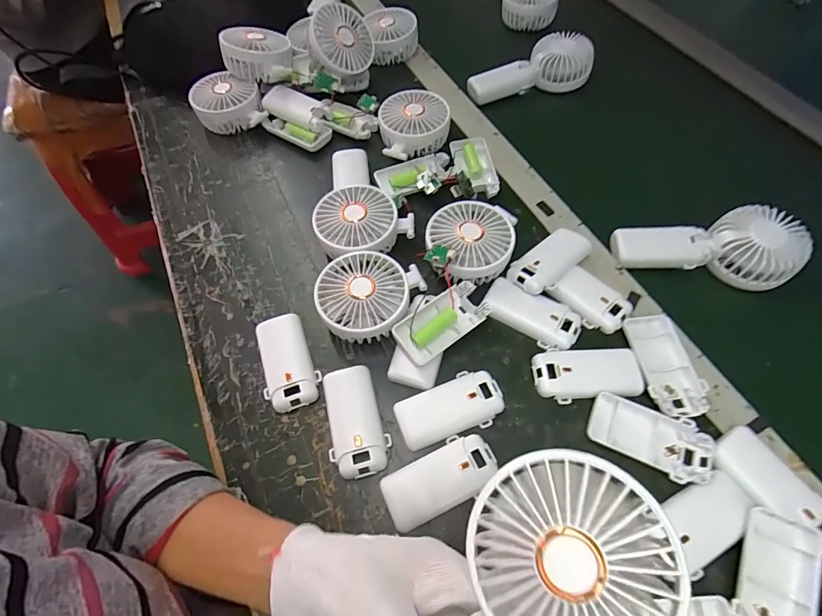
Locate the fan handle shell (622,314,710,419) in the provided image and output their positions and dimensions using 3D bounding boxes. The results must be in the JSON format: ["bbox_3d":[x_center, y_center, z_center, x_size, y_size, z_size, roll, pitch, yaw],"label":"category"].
[{"bbox_3d":[0.229,0.050,0.371,0.049,0.009,0.095,-6,60,-3],"label":"fan handle shell"}]

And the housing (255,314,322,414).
[{"bbox_3d":[-0.117,0.049,0.382,0.047,0.017,0.092,-20,62,-11],"label":"housing"}]

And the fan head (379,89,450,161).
[{"bbox_3d":[0.004,-0.226,0.506,0.085,0.037,0.092,-6,60,-3],"label":"fan head"}]

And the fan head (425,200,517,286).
[{"bbox_3d":[0.060,-0.068,0.413,0.085,0.028,0.090,0,60,0],"label":"fan head"}]

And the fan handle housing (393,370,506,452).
[{"bbox_3d":[0.035,0.088,0.359,0.093,0.014,0.047,-20,62,-11],"label":"fan handle housing"}]

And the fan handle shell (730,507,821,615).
[{"bbox_3d":[0.257,0.196,0.286,0.050,0.018,0.091,26,63,15],"label":"fan handle shell"}]

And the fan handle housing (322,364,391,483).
[{"bbox_3d":[-0.050,0.098,0.359,0.048,0.015,0.092,-9,60,-5],"label":"fan handle housing"}]

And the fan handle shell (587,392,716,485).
[{"bbox_3d":[0.199,0.109,0.342,0.096,0.013,0.050,20,62,11],"label":"fan handle shell"}]

